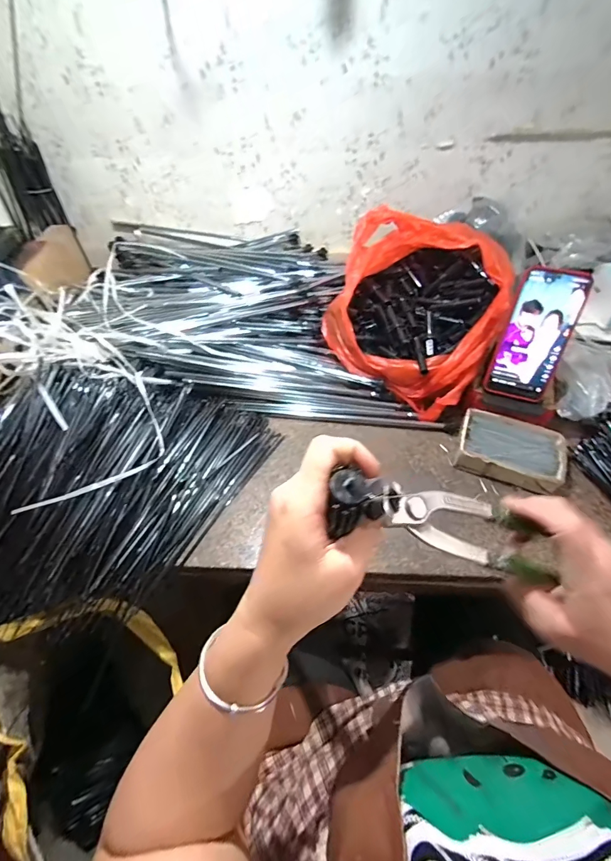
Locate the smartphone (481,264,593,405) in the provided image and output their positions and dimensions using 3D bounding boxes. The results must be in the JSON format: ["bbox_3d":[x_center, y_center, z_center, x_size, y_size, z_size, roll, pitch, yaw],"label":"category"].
[{"bbox_3d":[0.299,-0.123,0.488,0.081,0.165,0.010,16,25,15],"label":"smartphone"}]

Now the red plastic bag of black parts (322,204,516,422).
[{"bbox_3d":[0.176,-0.194,0.574,0.242,0.172,0.243,31,59,25],"label":"red plastic bag of black parts"}]

